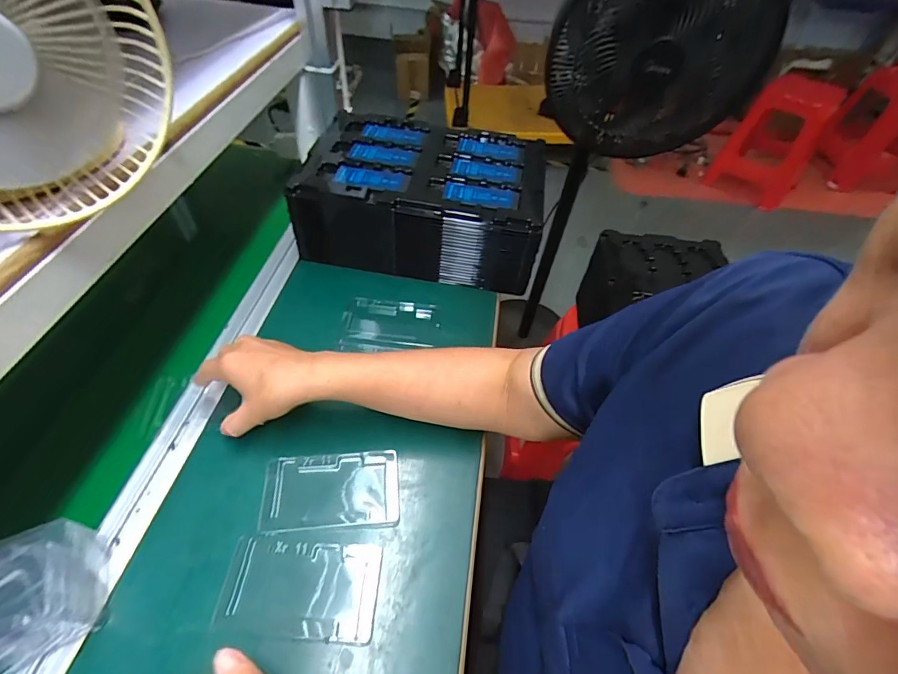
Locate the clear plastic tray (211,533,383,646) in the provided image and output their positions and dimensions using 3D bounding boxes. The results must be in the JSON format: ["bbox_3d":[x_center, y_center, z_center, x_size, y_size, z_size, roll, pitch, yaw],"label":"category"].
[{"bbox_3d":[-0.126,0.213,0.372,0.125,0.010,0.075,5,50,-1],"label":"clear plastic tray"}]

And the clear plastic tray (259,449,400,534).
[{"bbox_3d":[-0.114,0.151,0.425,0.127,0.009,0.073,-3,51,-7],"label":"clear plastic tray"}]

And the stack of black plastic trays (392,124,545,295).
[{"bbox_3d":[0.042,-0.198,0.647,0.191,0.130,0.218,11,51,5],"label":"stack of black plastic trays"}]

